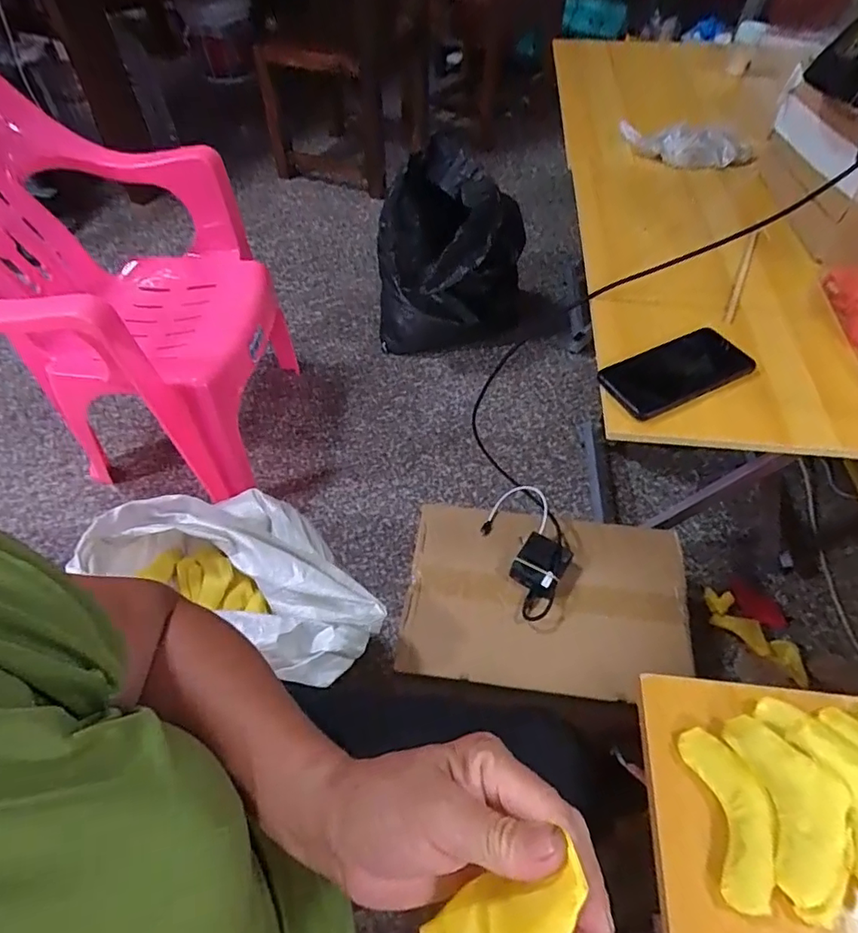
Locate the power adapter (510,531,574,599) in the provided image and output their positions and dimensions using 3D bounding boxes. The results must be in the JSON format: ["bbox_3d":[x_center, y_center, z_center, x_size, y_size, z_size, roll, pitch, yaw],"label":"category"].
[{"bbox_3d":[0.169,0.153,0.823,0.072,0.027,0.089,26,58,18],"label":"power adapter"}]

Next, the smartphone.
[{"bbox_3d":[0.267,-0.104,0.574,0.165,0.009,0.076,-26,58,-17],"label":"smartphone"}]

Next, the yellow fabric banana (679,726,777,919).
[{"bbox_3d":[0.209,0.237,0.368,0.040,0.020,0.104,-3,54,-2],"label":"yellow fabric banana"}]

